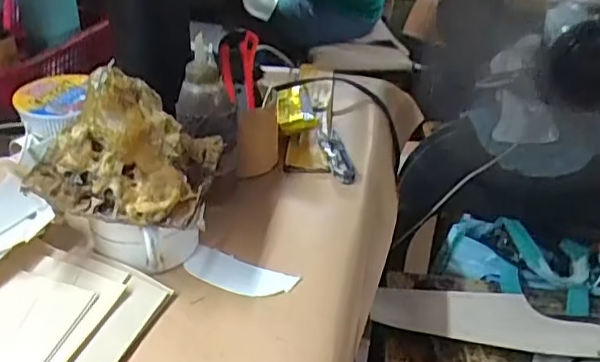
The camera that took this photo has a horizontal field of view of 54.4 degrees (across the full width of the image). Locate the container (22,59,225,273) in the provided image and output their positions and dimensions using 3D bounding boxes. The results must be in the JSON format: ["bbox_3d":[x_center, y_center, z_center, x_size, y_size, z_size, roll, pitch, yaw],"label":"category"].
[{"bbox_3d":[-0.131,-0.009,0.447,0.125,0.142,0.115,3,32,0],"label":"container"}]

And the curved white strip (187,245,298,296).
[{"bbox_3d":[-0.049,0.074,0.457,0.090,0.004,0.032,13,45,24],"label":"curved white strip"}]

